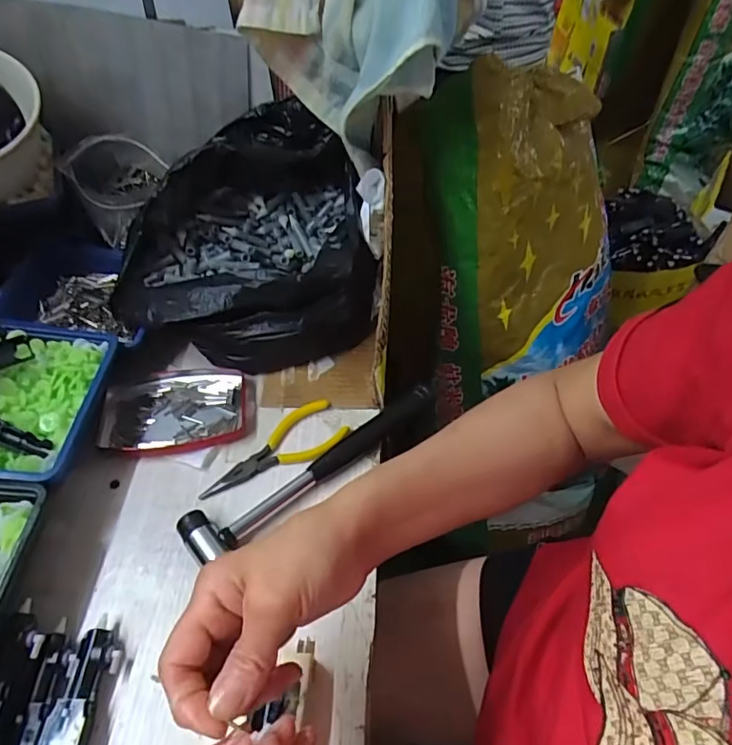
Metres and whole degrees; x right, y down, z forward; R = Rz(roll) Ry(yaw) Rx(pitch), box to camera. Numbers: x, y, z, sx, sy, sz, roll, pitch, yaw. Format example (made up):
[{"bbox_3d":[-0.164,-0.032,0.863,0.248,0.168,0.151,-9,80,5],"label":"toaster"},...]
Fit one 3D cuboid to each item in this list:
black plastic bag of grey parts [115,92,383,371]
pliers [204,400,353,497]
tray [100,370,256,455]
[{"bbox_3d":[-0.123,-0.138,0.521,0.224,0.133,0.247,-13,50,-11],"label":"black plastic bag of grey parts"},{"bbox_3d":[-0.075,0.068,0.441,0.126,0.008,0.046,-33,57,-25],"label":"pliers"},{"bbox_3d":[-0.166,0.035,0.469,0.133,0.017,0.086,-5,49,-4],"label":"tray"}]

